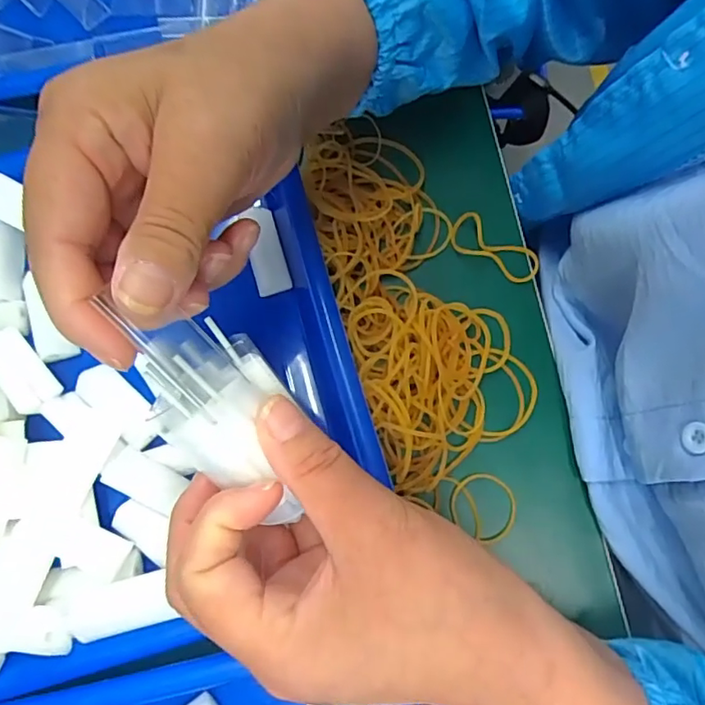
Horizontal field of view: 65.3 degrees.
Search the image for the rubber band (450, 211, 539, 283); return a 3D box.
[{"bbox_3d":[0.076,-0.055,0.296,0.050,0.010,0.022,33,81,7],"label":"rubber band"}]

